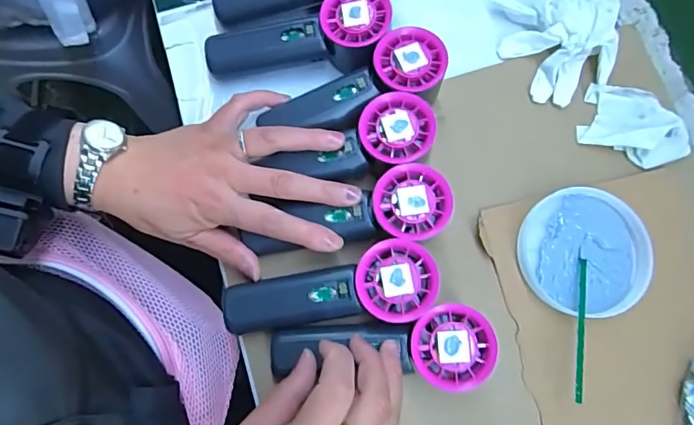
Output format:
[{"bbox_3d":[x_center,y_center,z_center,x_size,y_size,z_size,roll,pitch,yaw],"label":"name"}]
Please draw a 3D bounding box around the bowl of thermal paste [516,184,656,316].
[{"bbox_3d":[0.189,0.032,0.374,0.098,0.015,0.098,0,77,-1],"label":"bowl of thermal paste"}]

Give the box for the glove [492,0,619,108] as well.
[{"bbox_3d":[0.181,-0.148,0.407,0.099,0.035,0.102,7,77,1],"label":"glove"}]

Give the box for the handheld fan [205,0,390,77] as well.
[{"bbox_3d":[-0.044,-0.147,0.396,0.154,0.053,0.059,-3,77,-2],"label":"handheld fan"}]

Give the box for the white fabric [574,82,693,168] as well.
[{"bbox_3d":[0.243,-0.075,0.397,0.081,0.025,0.069,1,77,-1],"label":"white fabric"}]

